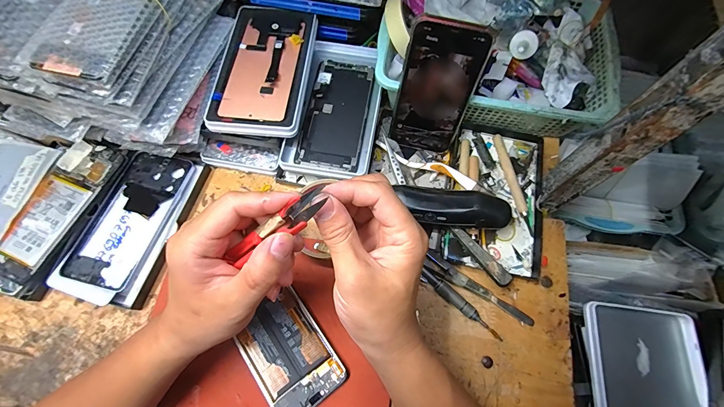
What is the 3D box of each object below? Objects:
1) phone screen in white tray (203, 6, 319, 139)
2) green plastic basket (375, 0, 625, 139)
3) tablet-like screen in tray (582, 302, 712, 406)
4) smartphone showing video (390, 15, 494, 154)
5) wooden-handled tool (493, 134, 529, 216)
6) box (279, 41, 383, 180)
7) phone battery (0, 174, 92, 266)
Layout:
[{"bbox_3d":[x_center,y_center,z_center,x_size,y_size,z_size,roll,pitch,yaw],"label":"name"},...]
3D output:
[{"bbox_3d":[-0.114,-0.160,0.380,0.102,0.014,0.176,3,69,1],"label":"phone screen in white tray"},{"bbox_3d":[0.162,-0.188,0.407,0.269,0.078,0.192,11,70,4],"label":"green plastic basket"},{"bbox_3d":[0.277,0.194,0.308,0.101,0.021,0.184,9,70,4],"label":"tablet-like screen in tray"},{"bbox_3d":[0.078,-0.116,0.346,0.076,0.147,0.005,14,51,3],"label":"smartphone showing video"},{"bbox_3d":[0.180,-0.036,0.394,0.012,0.008,0.105,-8,69,-3],"label":"wooden-handled tool"},{"bbox_3d":[-0.028,-0.119,0.398,0.097,0.022,0.183,11,70,4],"label":"box"},{"bbox_3d":[-0.351,0.016,0.356,0.058,0.005,0.092,23,69,5],"label":"phone battery"}]

